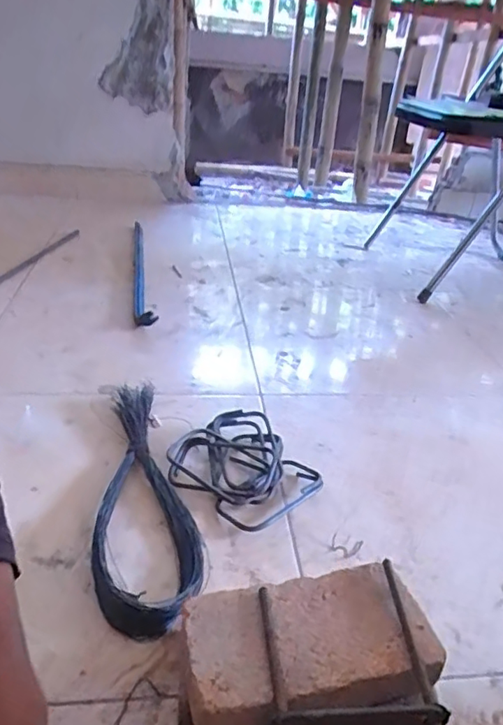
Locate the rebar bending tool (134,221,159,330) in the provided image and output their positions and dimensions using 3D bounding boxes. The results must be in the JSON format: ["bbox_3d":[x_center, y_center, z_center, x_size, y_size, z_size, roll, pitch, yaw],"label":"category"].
[{"bbox_3d":[-0.272,-0.237,1.351,0.044,0.035,0.609,-3,30,-12],"label":"rebar bending tool"}]

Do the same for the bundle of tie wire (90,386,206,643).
[{"bbox_3d":[-0.138,0.156,0.716,0.124,0.032,0.416,-2,30,-12],"label":"bundle of tie wire"}]

